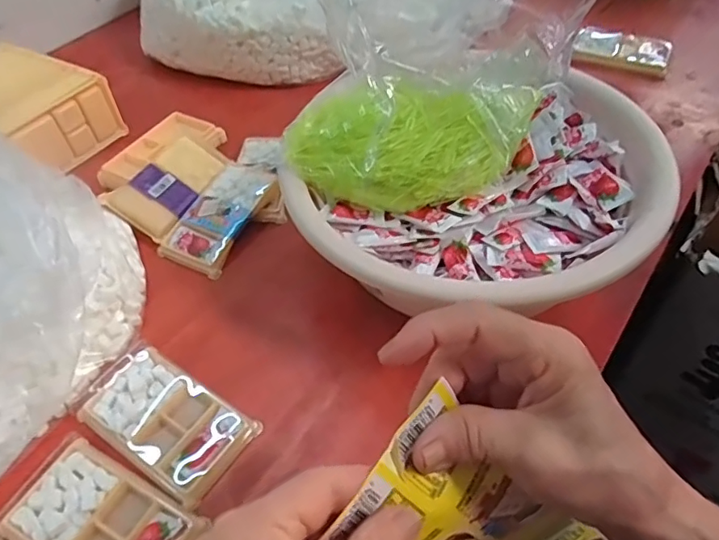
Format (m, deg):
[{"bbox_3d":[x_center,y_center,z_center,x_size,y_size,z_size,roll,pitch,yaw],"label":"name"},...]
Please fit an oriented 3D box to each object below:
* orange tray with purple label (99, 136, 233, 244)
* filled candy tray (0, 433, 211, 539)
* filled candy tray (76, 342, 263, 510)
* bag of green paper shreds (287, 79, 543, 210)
[{"bbox_3d":[-0.207,-0.097,0.621,0.075,0.012,0.138,37,60,1],"label":"orange tray with purple label"},{"bbox_3d":[-0.185,0.184,0.399,0.139,0.012,0.075,22,55,20],"label":"filled candy tray"},{"bbox_3d":[-0.158,0.120,0.448,0.138,0.011,0.079,28,57,24],"label":"filled candy tray"},{"bbox_3d":[0.058,-0.124,0.496,0.241,0.054,0.136,-19,52,-13],"label":"bag of green paper shreds"}]

